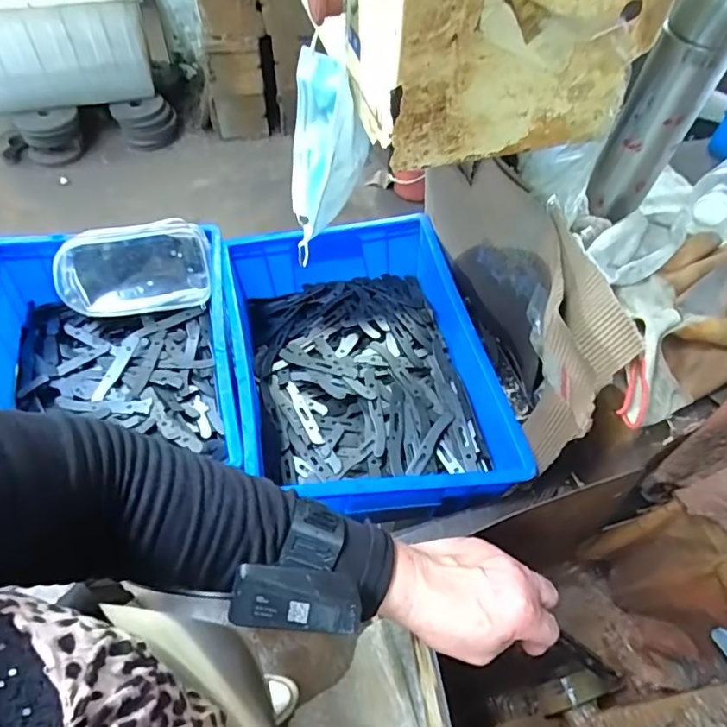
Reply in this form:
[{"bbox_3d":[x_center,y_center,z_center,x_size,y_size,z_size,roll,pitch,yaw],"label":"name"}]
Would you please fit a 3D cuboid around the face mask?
[{"bbox_3d":[-0.035,-0.199,0.505,0.068,0.158,0.104,-6,57,-7],"label":"face mask"}]

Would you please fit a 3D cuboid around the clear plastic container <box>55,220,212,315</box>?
[{"bbox_3d":[-0.312,-0.130,0.738,0.193,0.115,0.050,-10,29,-11],"label":"clear plastic container"}]

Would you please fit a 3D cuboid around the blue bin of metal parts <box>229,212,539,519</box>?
[{"bbox_3d":[-0.005,-0.002,0.700,0.306,0.118,0.410,-7,57,-8],"label":"blue bin of metal parts"}]

